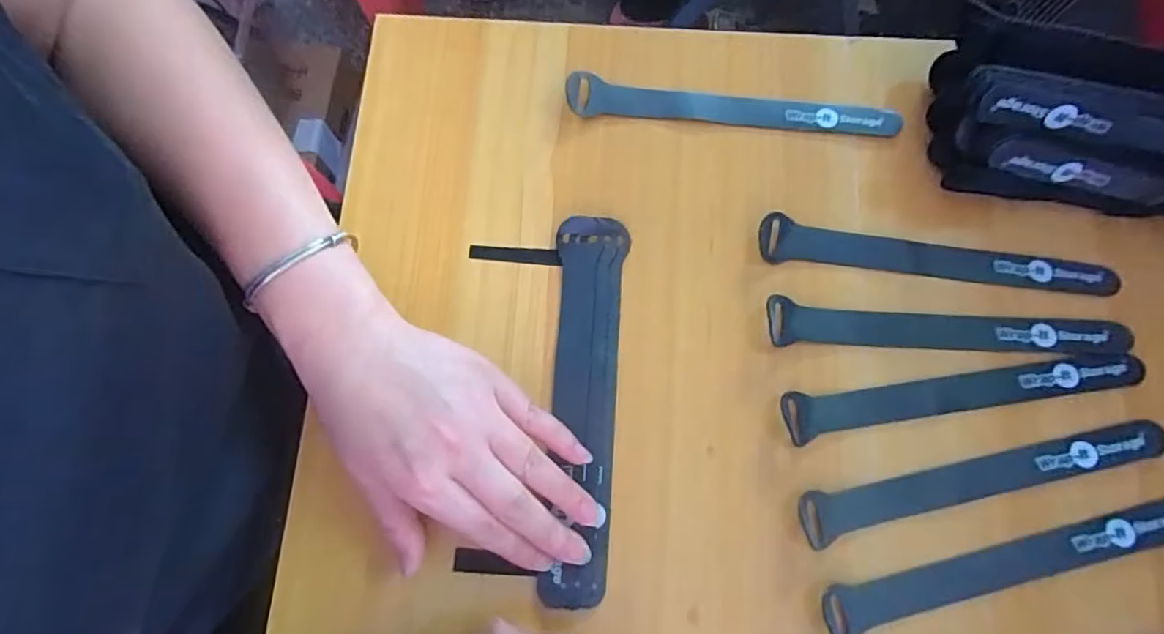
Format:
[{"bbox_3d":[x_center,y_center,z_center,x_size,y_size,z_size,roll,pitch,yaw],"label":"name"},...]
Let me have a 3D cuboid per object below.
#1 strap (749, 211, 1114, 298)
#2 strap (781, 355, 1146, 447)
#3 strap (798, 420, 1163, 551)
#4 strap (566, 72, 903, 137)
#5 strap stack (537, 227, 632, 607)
[{"bbox_3d":[0.204,-0.033,0.336,0.206,0.011,0.022,7,77,0],"label":"strap"},{"bbox_3d":[0.209,0.042,0.317,0.206,0.009,0.025,-6,77,-3],"label":"strap"},{"bbox_3d":[0.213,0.082,0.308,0.210,0.013,0.025,-13,77,-5],"label":"strap"},{"bbox_3d":[0.092,-0.124,0.352,0.201,0.010,0.023,5,77,-1],"label":"strap"},{"bbox_3d":[0.002,0.045,0.311,0.036,0.011,0.198,2,76,-1],"label":"strap stack"}]

